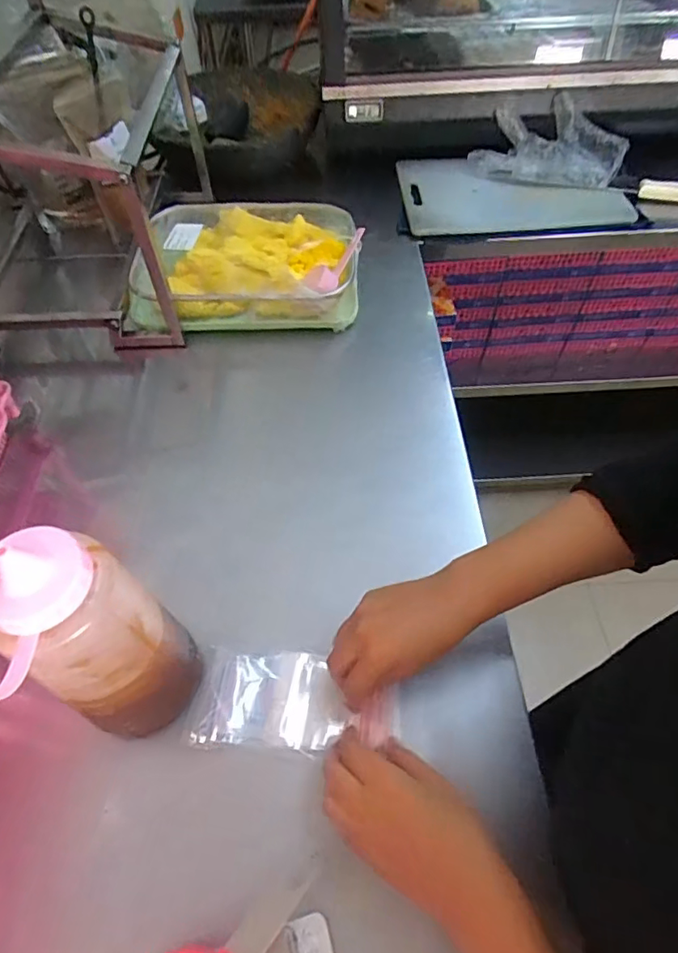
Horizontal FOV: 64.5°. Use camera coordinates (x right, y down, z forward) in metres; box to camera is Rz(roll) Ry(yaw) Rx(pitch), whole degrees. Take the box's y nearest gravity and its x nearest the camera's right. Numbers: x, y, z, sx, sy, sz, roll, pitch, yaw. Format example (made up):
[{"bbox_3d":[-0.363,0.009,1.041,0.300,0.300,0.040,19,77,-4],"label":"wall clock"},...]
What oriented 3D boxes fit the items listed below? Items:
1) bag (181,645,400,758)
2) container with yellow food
[{"bbox_3d":[-0.036,0.185,0.442,0.166,0.019,0.079,5,56,5],"label":"bag"},{"bbox_3d":[-0.121,-0.285,0.739,0.296,0.066,0.222,0,55,2],"label":"container with yellow food"}]

